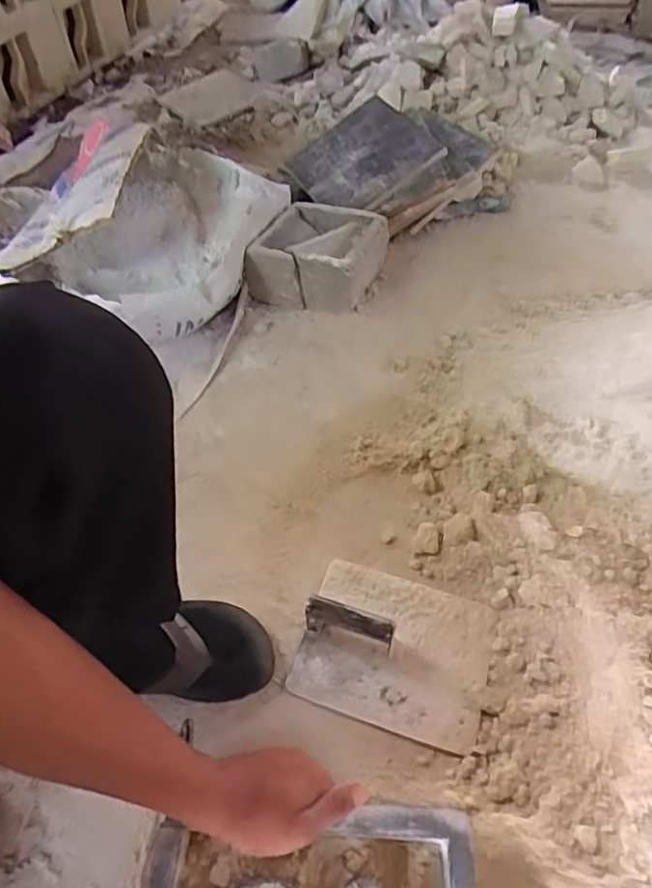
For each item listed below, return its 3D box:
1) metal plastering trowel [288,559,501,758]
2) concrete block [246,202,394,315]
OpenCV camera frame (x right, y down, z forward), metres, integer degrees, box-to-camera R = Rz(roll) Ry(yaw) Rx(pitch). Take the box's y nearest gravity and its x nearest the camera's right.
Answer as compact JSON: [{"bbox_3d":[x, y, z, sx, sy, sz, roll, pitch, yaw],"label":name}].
[{"bbox_3d":[0.076,0.218,0.640,0.204,0.056,0.167,17,56,10],"label":"metal plastering trowel"},{"bbox_3d":[-0.012,-0.339,1.058,0.198,0.105,0.202,19,56,16],"label":"concrete block"}]

